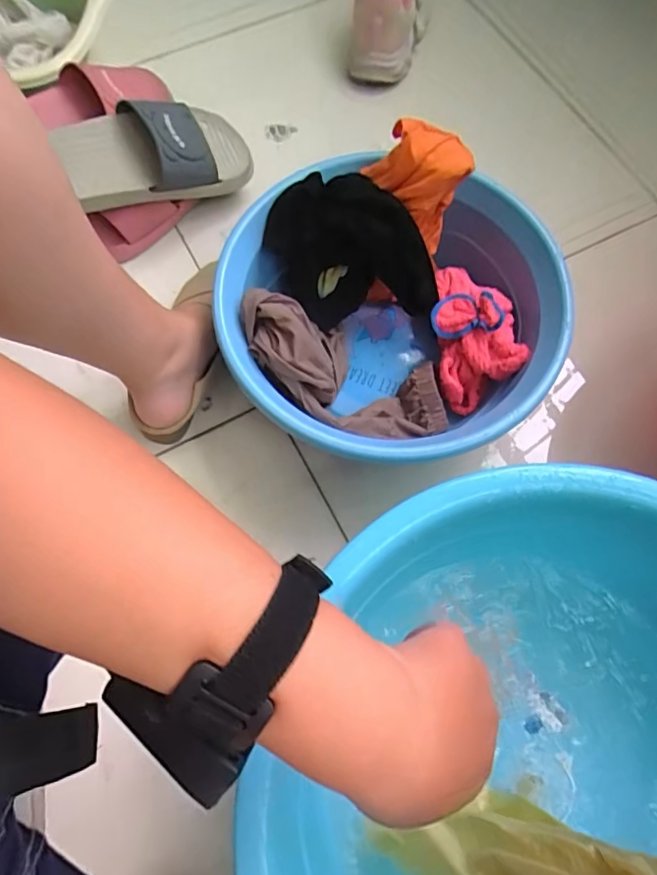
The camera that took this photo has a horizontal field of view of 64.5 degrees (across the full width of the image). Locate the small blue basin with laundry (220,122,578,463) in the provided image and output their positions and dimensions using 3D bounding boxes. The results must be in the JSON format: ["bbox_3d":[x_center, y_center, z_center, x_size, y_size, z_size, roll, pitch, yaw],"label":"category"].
[{"bbox_3d":[0.053,-0.119,0.540,0.299,0.181,0.320,0,71,0],"label":"small blue basin with laundry"}]

